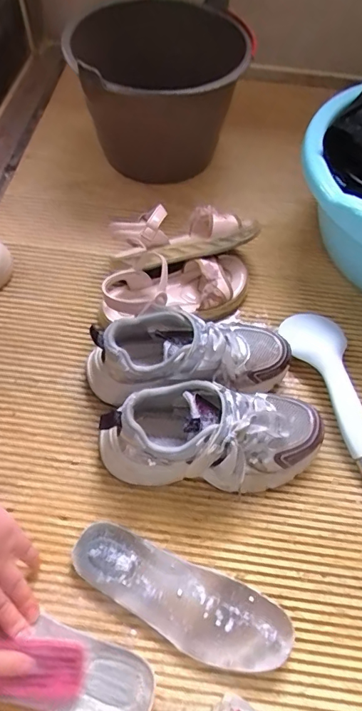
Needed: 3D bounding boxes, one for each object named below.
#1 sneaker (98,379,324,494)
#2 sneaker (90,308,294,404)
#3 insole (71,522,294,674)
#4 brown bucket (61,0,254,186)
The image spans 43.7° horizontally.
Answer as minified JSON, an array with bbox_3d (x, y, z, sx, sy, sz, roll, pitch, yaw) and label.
[{"bbox_3d":[0.033,0.084,0.483,0.236,0.093,0.099,4,59,1],"label":"sneaker"},{"bbox_3d":[0.009,-0.003,0.533,0.240,0.097,0.094,-5,59,-4],"label":"sneaker"},{"bbox_3d":[-0.005,0.235,0.440,0.216,0.025,0.071,21,61,11],"label":"insole"},{"bbox_3d":[-0.020,-0.412,0.725,0.220,0.211,0.271,20,60,10],"label":"brown bucket"}]

